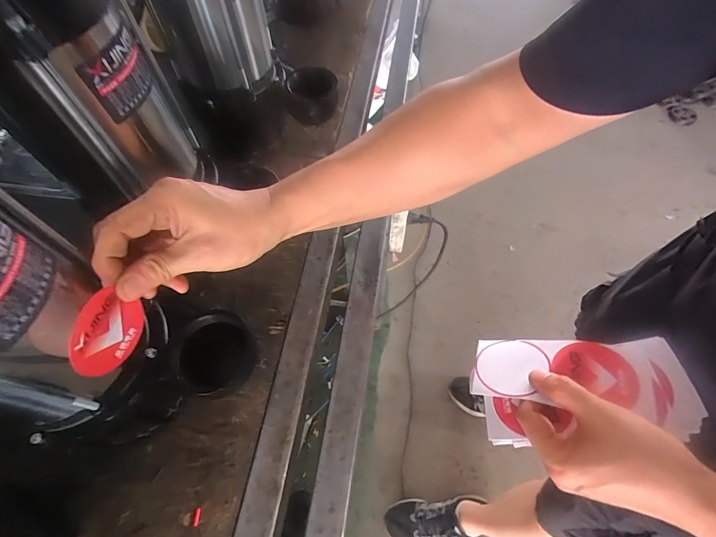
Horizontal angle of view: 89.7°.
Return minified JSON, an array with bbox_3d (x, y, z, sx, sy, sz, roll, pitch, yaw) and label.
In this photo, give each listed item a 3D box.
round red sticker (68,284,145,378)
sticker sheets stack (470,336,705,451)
[{"bbox_3d":[-0.179,0.046,0.255,0.008,0.054,0.055,8,69,8],"label":"round red sticker"},{"bbox_3d":[0.200,0.107,0.331,0.177,0.030,0.097,-7,59,16],"label":"sticker sheets stack"}]

